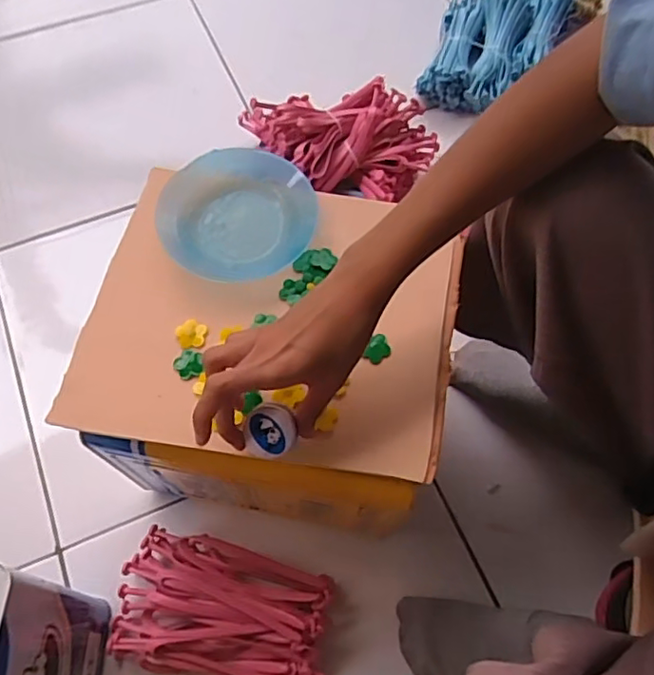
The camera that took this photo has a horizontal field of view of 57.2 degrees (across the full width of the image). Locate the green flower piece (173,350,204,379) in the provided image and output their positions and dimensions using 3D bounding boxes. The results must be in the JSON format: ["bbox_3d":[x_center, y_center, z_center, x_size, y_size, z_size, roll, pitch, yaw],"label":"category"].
[{"bbox_3d":[-0.105,0.021,0.459,0.022,0.006,0.022,1,66,-1],"label":"green flower piece"}]

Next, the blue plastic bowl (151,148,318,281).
[{"bbox_3d":[-0.071,-0.104,0.496,0.116,0.037,0.115,1,66,-1],"label":"blue plastic bowl"}]

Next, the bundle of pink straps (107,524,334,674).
[{"bbox_3d":[-0.101,0.276,0.592,0.208,0.056,0.133,17,66,6],"label":"bundle of pink straps"}]

